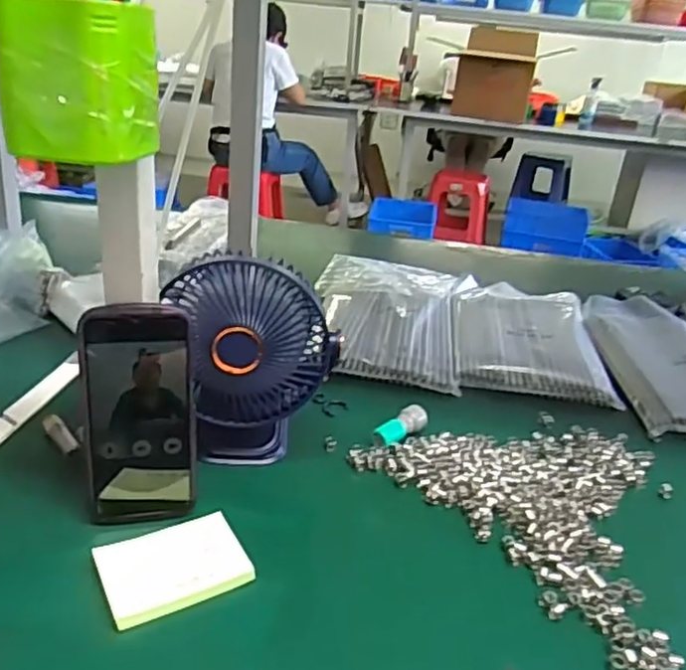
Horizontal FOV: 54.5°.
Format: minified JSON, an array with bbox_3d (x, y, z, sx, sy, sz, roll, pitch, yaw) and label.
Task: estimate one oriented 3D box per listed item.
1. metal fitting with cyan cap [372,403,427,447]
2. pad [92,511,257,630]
[{"bbox_3d":[0.056,0.087,0.638,0.060,0.020,0.023,-17,33,-39],"label":"metal fitting with cyan cap"},{"bbox_3d":[-0.117,0.162,0.464,0.095,0.018,0.062,-11,30,-31],"label":"pad"}]

